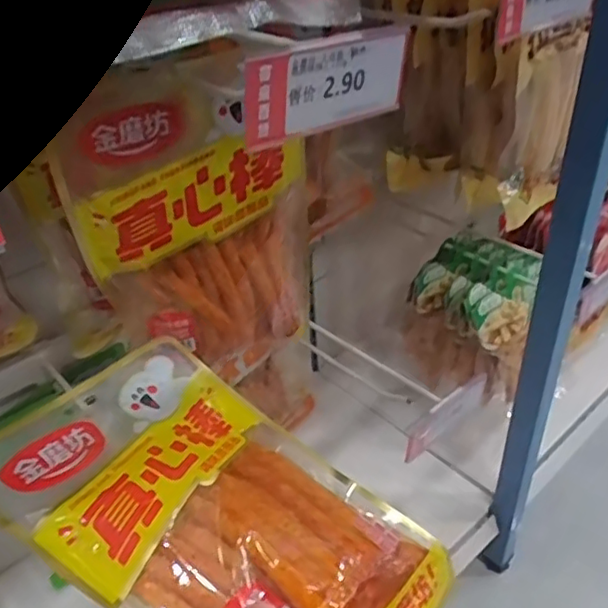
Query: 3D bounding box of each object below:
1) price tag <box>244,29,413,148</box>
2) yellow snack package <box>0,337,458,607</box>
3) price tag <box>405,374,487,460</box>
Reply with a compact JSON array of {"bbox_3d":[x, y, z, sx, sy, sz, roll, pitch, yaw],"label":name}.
[{"bbox_3d":[0.012,-0.101,0.283,0.092,0.040,0.005,-24,45,-32],"label":"price tag"},{"bbox_3d":[-0.049,0.119,0.355,0.250,0.026,0.162,28,35,20],"label":"yellow snack package"},{"bbox_3d":[0.122,0.093,0.524,0.100,0.030,0.008,-34,28,-22],"label":"price tag"}]

